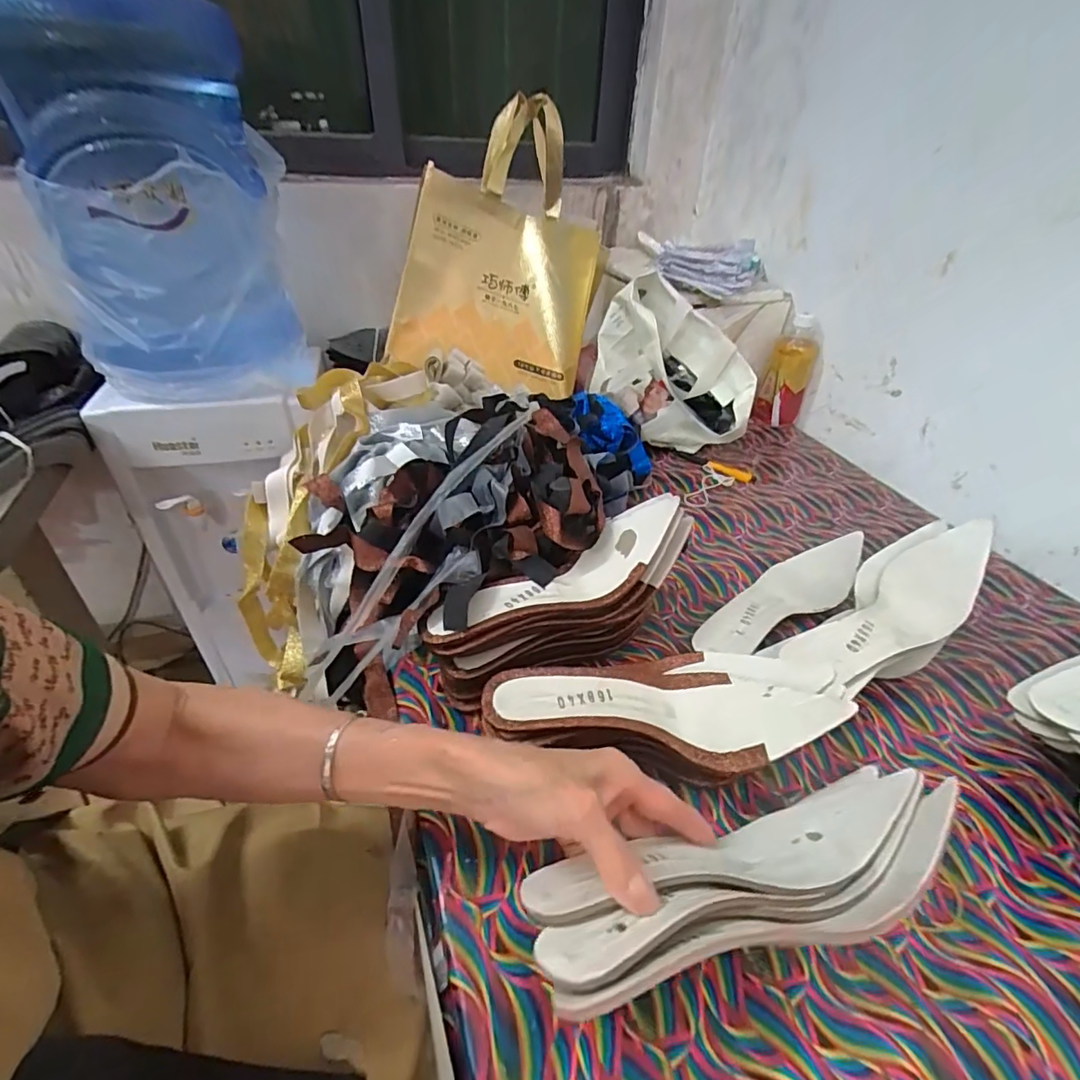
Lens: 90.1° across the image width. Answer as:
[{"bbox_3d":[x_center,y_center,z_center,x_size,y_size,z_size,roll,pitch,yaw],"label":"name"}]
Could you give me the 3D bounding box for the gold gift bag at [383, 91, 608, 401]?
[{"bbox_3d":[-0.060,-0.471,0.874,0.309,0.406,0.087,11,5,-1],"label":"gold gift bag"}]

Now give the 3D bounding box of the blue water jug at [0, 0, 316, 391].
[{"bbox_3d":[-0.460,-0.406,0.665,0.252,0.364,0.246,-15,41,-21],"label":"blue water jug"}]

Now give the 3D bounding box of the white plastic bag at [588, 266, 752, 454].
[{"bbox_3d":[0.200,-0.256,0.828,0.238,0.206,0.165,12,38,11],"label":"white plastic bag"}]

